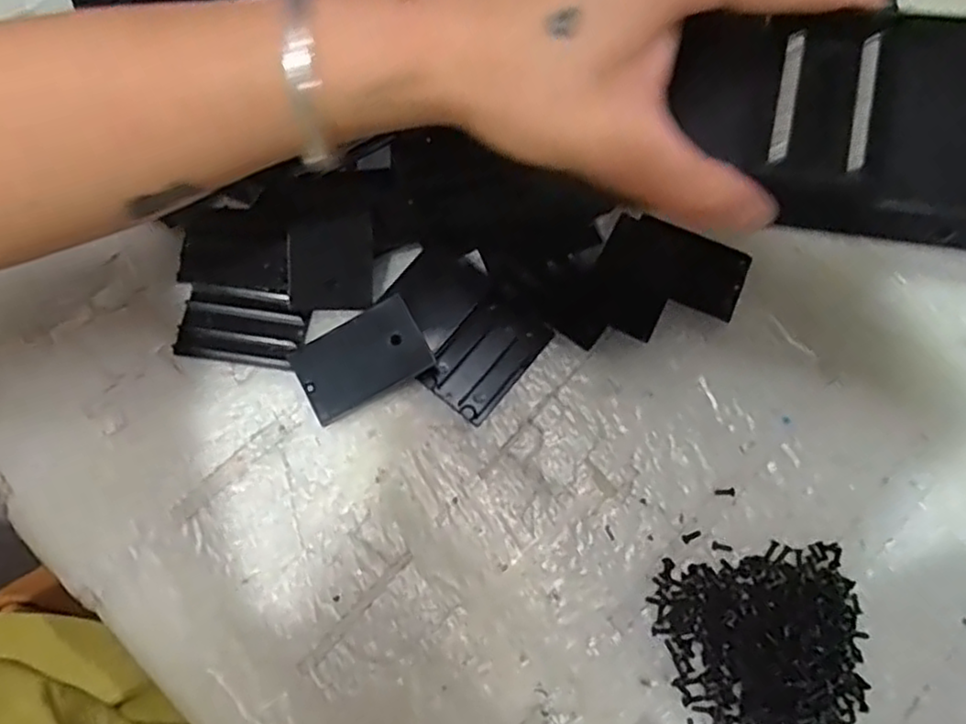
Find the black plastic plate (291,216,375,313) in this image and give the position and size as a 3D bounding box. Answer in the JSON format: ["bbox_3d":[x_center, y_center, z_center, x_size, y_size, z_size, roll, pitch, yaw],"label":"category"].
[{"bbox_3d":[-0.066,-0.042,0.315,0.036,0.004,0.039,-2,98,-5],"label":"black plastic plate"}]

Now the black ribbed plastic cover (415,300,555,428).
[{"bbox_3d":[0.002,-0.003,0.316,0.034,0.005,0.054,37,74,10],"label":"black ribbed plastic cover"}]

